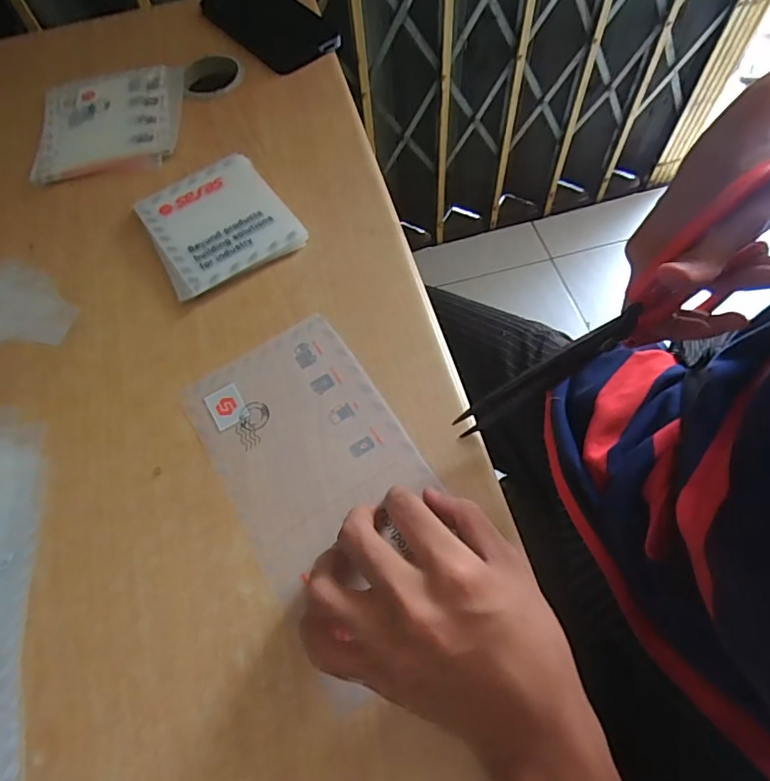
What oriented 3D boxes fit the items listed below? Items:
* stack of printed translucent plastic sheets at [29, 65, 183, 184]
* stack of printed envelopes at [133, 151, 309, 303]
[{"bbox_3d":[-0.243,-0.239,0.442,0.122,0.010,0.122,-10,64,-2],"label":"stack of printed translucent plastic sheets"},{"bbox_3d":[-0.126,-0.128,0.381,0.099,0.010,0.110,-28,66,-11],"label":"stack of printed envelopes"}]

